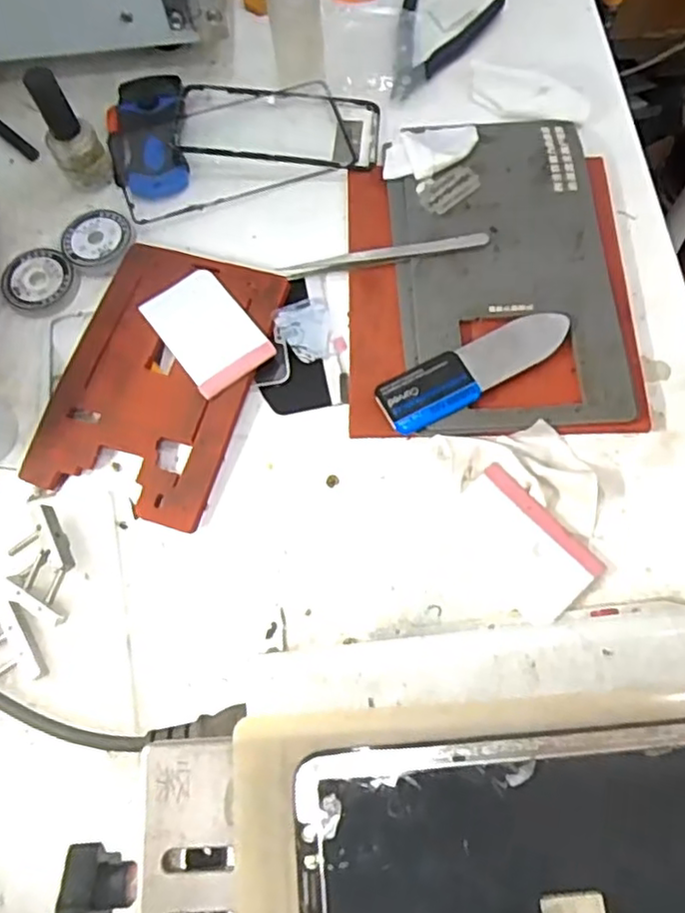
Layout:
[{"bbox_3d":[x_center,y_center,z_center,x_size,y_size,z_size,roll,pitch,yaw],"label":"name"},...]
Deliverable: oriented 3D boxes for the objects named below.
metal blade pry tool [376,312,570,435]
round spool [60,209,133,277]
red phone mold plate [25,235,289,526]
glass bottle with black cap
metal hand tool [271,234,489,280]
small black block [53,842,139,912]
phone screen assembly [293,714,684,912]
[{"bbox_3d":[0.078,-0.052,0.376,0.118,0.009,0.033,-26,72,-8],"label":"metal blade pry tool"},{"bbox_3d":[-0.163,-0.144,0.428,0.043,0.004,0.046,34,75,12],"label":"round spool"},{"bbox_3d":[-0.111,-0.052,0.393,0.111,0.010,0.169,17,72,7],"label":"red phone mold plate"},{"bbox_3d":[-0.177,-0.210,0.418,0.027,0.066,0.026,-1,70,1],"label":"glass bottle with black cap"},{"bbox_3d":[0.025,-0.126,0.402,0.127,0.008,0.011,-7,70,-1],"label":"metal hand tool"},{"bbox_3d":[-0.069,0.121,0.184,0.019,0.012,0.020,3,70,4],"label":"small black block"},{"bbox_3d":[0.061,0.108,0.169,0.142,0.005,0.068,-5,70,0],"label":"phone screen assembly"}]

